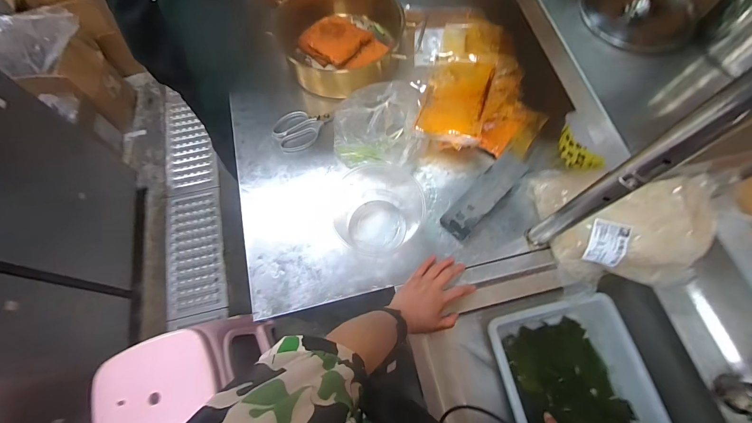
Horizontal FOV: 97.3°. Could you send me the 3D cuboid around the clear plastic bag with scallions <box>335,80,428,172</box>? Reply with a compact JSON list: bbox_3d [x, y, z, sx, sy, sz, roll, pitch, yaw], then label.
[{"bbox_3d":[0.013,-0.195,0.708,0.190,0.100,0.186,3,67,1],"label":"clear plastic bag with scallions"}]

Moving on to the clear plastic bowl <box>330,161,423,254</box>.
[{"bbox_3d":[0.005,-0.010,0.667,0.181,0.061,0.176,0,67,0],"label":"clear plastic bowl"}]

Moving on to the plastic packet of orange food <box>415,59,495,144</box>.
[{"bbox_3d":[0.175,-0.244,0.725,0.133,0.024,0.222,10,66,17],"label":"plastic packet of orange food"}]

